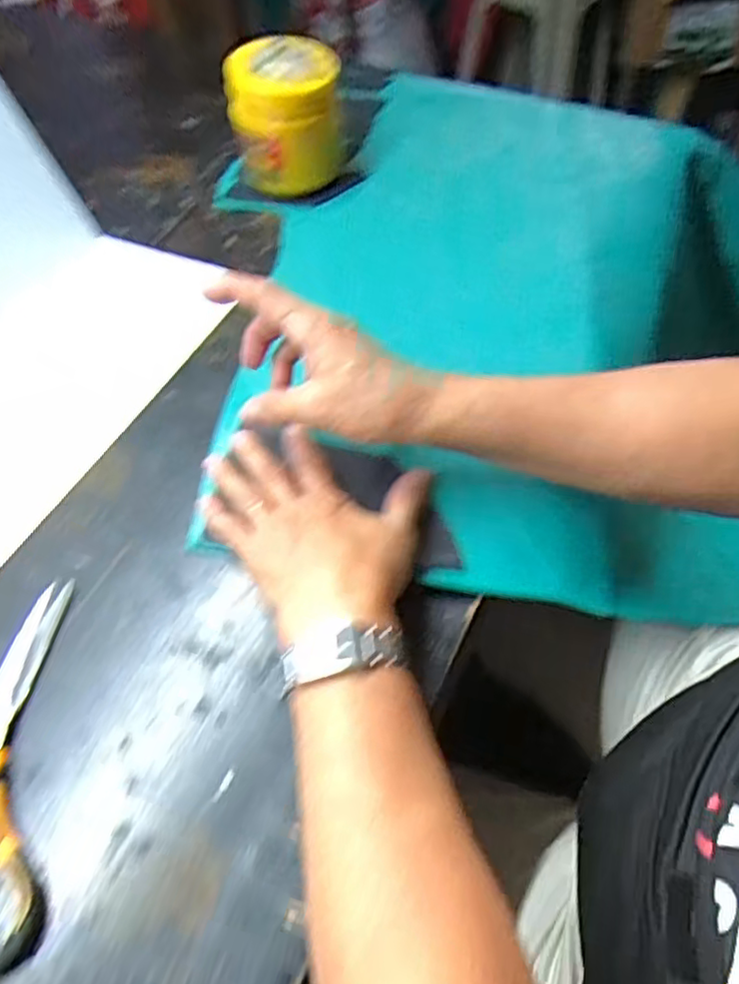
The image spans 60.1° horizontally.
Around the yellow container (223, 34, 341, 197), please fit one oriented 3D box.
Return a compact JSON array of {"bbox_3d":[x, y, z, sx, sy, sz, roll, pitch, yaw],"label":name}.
[{"bbox_3d":[-0.076,-0.346,0.592,0.099,0.112,0.095,-9,54,-3],"label":"yellow container"}]

